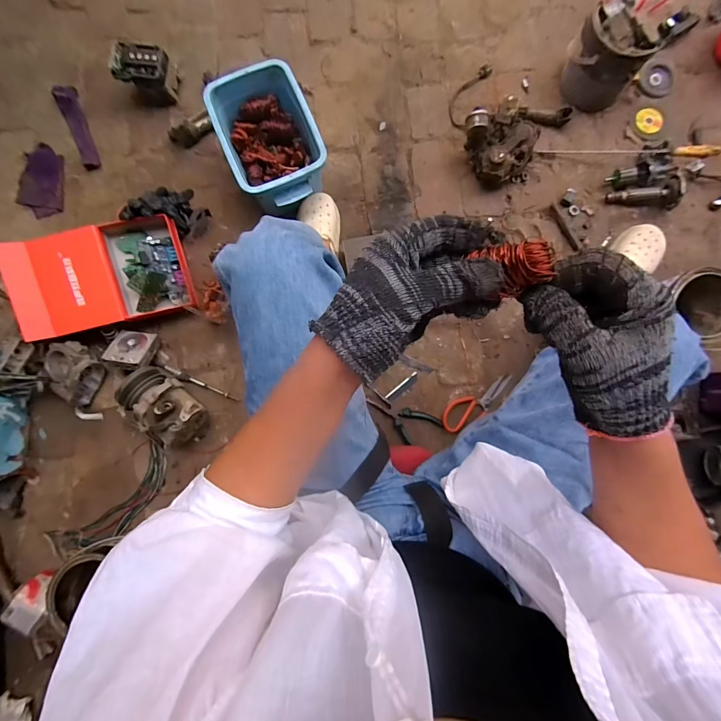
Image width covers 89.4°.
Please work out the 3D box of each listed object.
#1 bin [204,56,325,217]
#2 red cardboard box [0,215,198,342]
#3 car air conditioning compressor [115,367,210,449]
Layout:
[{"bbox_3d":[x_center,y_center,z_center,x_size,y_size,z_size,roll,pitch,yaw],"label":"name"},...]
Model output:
[{"bbox_3d":[-0.189,-0.474,0.804,0.188,0.141,0.283,-22,85,-1],"label":"bin"},{"bbox_3d":[-0.565,-0.180,0.797,0.360,0.068,0.224,-20,103,-10],"label":"red cardboard box"},{"bbox_3d":[-0.425,0.100,0.792,0.193,0.099,0.114,32,86,3],"label":"car air conditioning compressor"}]

